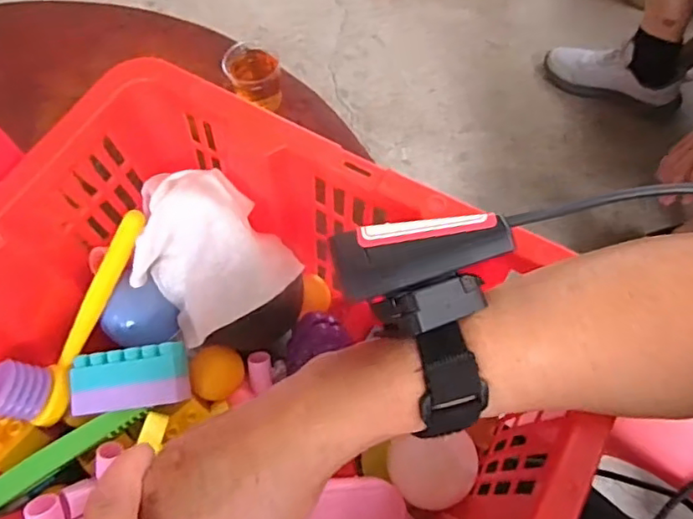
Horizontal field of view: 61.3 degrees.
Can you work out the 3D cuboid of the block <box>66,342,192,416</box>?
[{"bbox_3d":[-0.141,0.077,0.376,0.073,0.017,0.037,-7,64,-1],"label":"block"}]

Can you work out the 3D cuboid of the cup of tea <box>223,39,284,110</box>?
[{"bbox_3d":[-0.085,-0.166,0.547,0.048,0.062,0.043,-13,65,-5],"label":"cup of tea"}]

